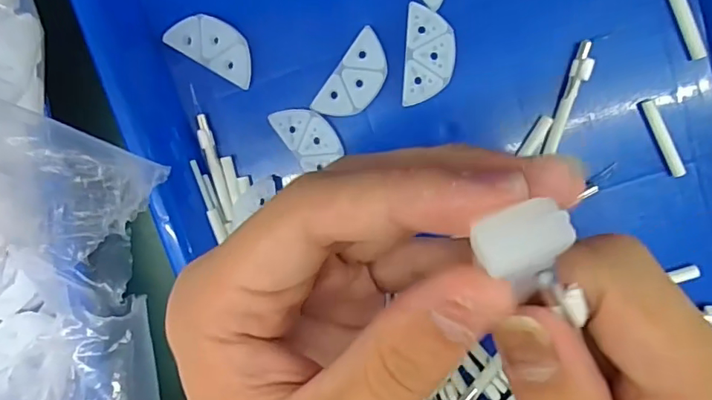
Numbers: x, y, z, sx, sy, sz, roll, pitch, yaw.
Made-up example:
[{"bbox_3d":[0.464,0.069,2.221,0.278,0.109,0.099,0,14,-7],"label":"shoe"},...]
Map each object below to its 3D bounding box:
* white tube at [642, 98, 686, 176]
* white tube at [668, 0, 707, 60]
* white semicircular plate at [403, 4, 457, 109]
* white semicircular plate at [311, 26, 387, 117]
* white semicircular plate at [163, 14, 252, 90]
[{"bbox_3d":[0.125,-0.025,0.212,0.005,0.004,0.034,-27,95,8],"label":"white tube"},{"bbox_3d":[0.128,-0.071,0.204,0.005,0.004,0.033,-25,95,8],"label":"white tube"},{"bbox_3d":[0.030,-0.058,0.211,0.020,0.004,0.039,3,99,5],"label":"white semicircular plate"},{"bbox_3d":[0.000,-0.049,0.217,0.019,0.004,0.038,36,100,-1],"label":"white semicircular plate"},{"bbox_3d":[-0.059,-0.064,0.218,0.037,0.007,0.019,31,100,0],"label":"white semicircular plate"}]

